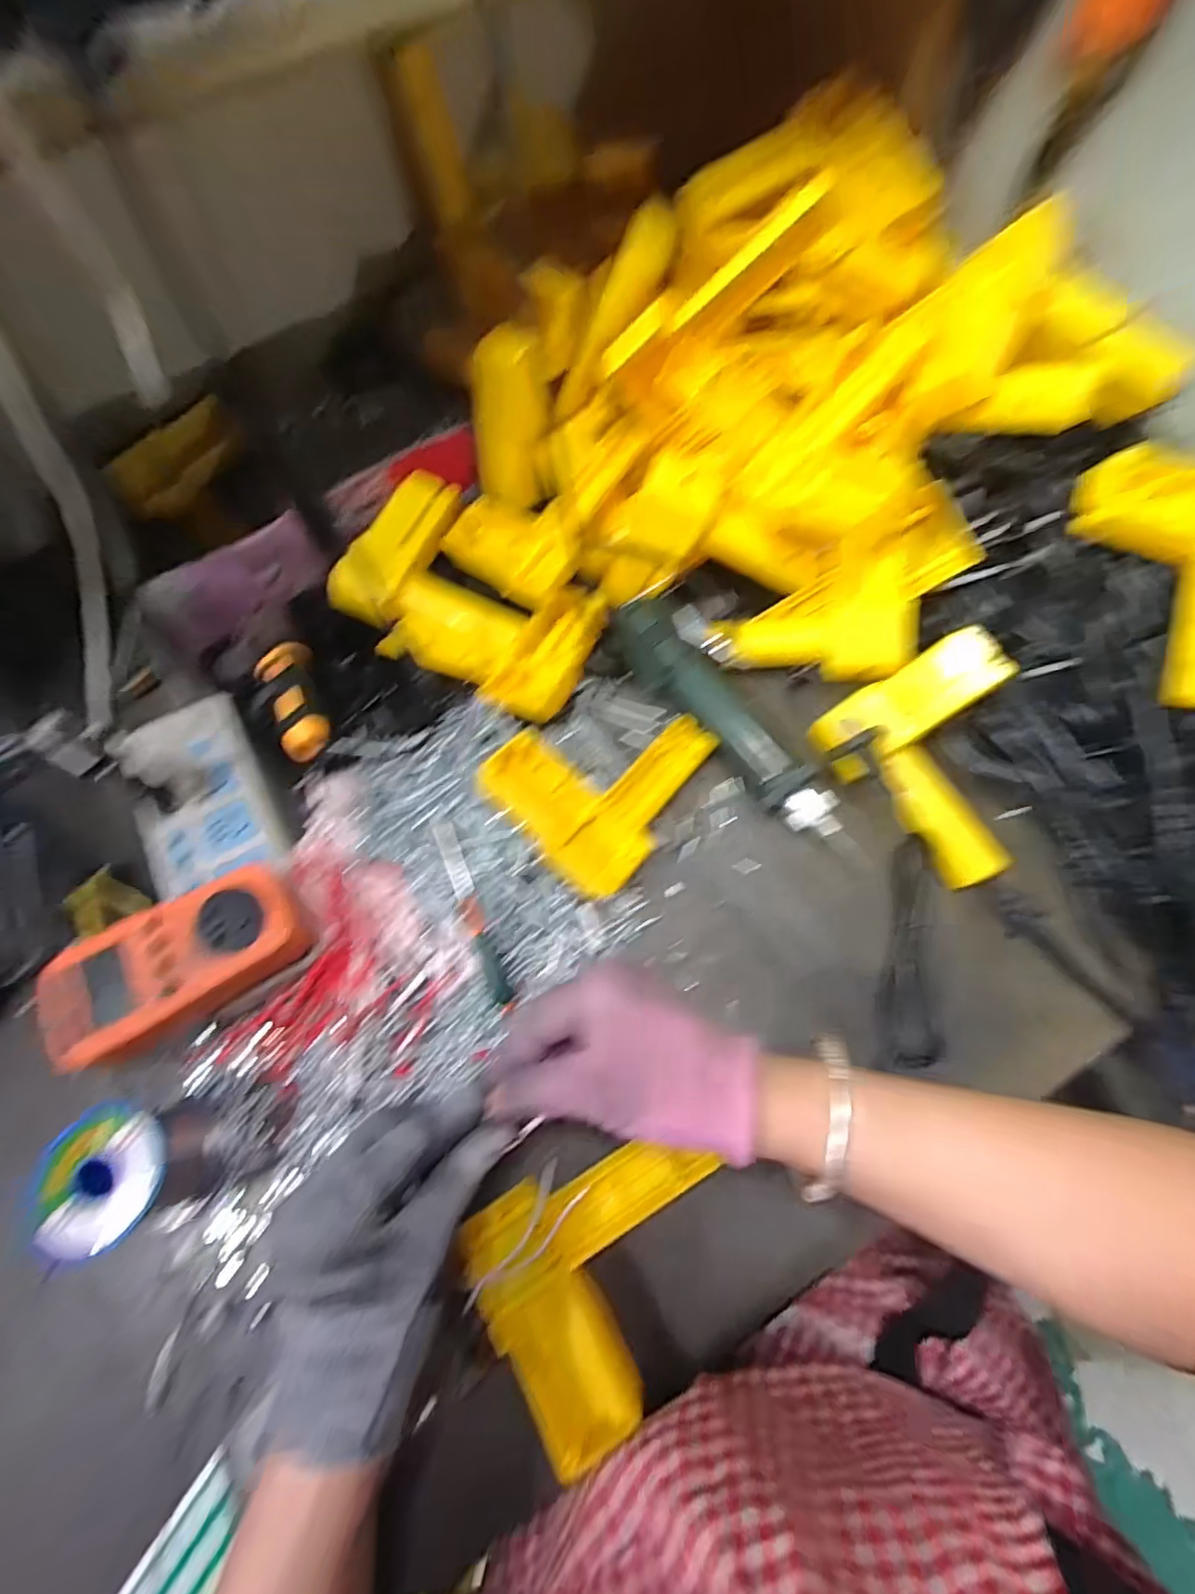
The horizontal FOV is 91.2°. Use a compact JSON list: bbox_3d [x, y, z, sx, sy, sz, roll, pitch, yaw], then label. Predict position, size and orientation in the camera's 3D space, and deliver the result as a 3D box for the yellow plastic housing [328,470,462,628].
[{"bbox_3d":[-0.156,-0.197,0.457,0.050,0.040,0.122,29,73,13],"label":"yellow plastic housing"}]

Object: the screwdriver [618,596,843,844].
[{"bbox_3d":[0.088,-0.058,0.422,0.037,0.035,0.214,-34,71,-10],"label":"screwdriver"}]

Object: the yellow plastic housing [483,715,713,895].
[{"bbox_3d":[-0.002,-0.018,0.400,0.116,0.043,0.149,29,73,13],"label":"yellow plastic housing"}]

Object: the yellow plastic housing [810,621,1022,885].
[{"bbox_3d":[0.232,-0.019,0.385,0.120,0.045,0.147,-33,82,20],"label":"yellow plastic housing"}]

